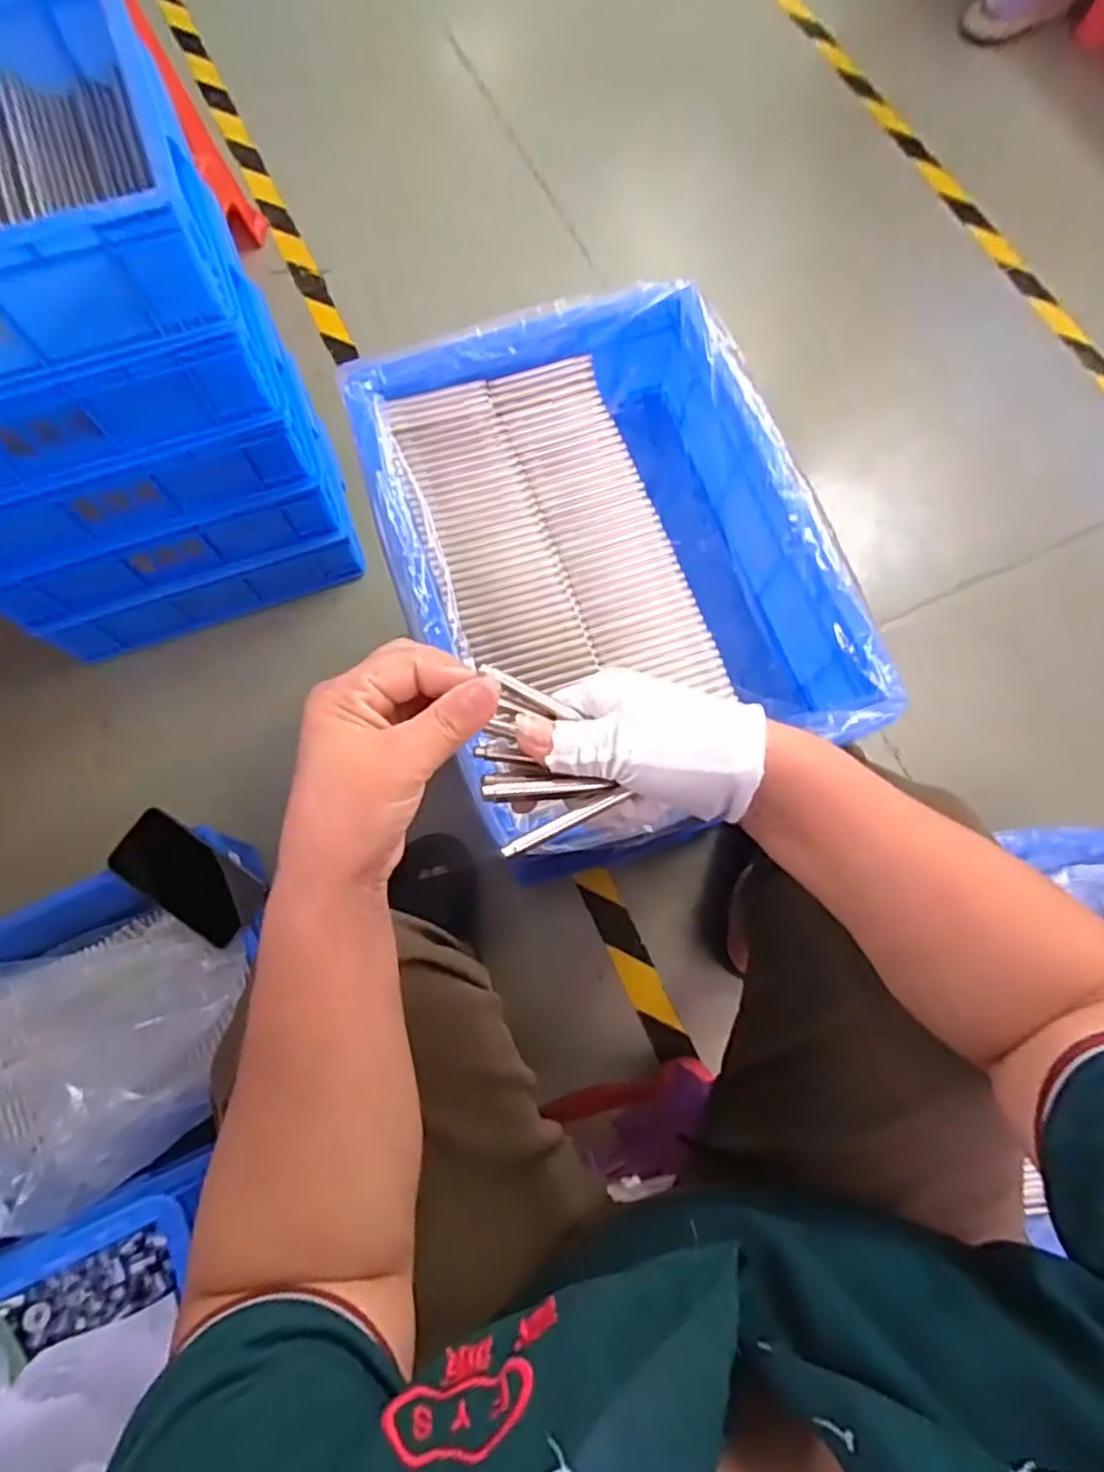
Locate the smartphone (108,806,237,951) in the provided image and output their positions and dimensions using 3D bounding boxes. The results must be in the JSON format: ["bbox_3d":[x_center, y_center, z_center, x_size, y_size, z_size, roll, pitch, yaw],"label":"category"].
[{"bbox_3d":[-0.383,0.148,0.727,0.151,0.014,0.072,39,69,-3],"label":"smartphone"}]

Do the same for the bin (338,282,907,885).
[{"bbox_3d":[0.036,-0.144,0.574,0.311,0.129,0.390,-17,75,-6],"label":"bin"}]

